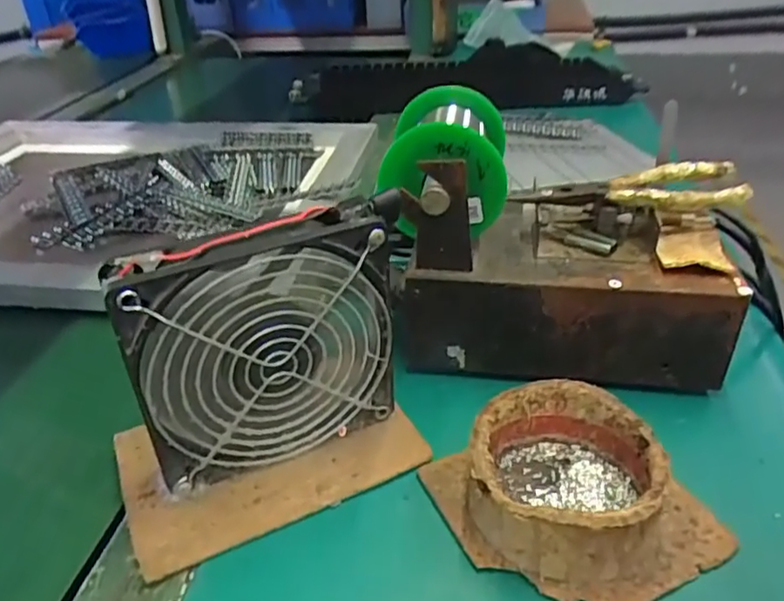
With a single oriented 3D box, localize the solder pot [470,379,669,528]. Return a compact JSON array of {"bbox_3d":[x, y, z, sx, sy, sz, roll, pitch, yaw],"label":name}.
[{"bbox_3d":[0.076,0.078,0.284,0.078,0.041,0.080,-2,33,1],"label":"solder pot"}]

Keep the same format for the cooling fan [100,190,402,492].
[{"bbox_3d":[-0.055,0.026,0.294,0.119,0.127,0.023,-17,35,-21],"label":"cooling fan"}]

